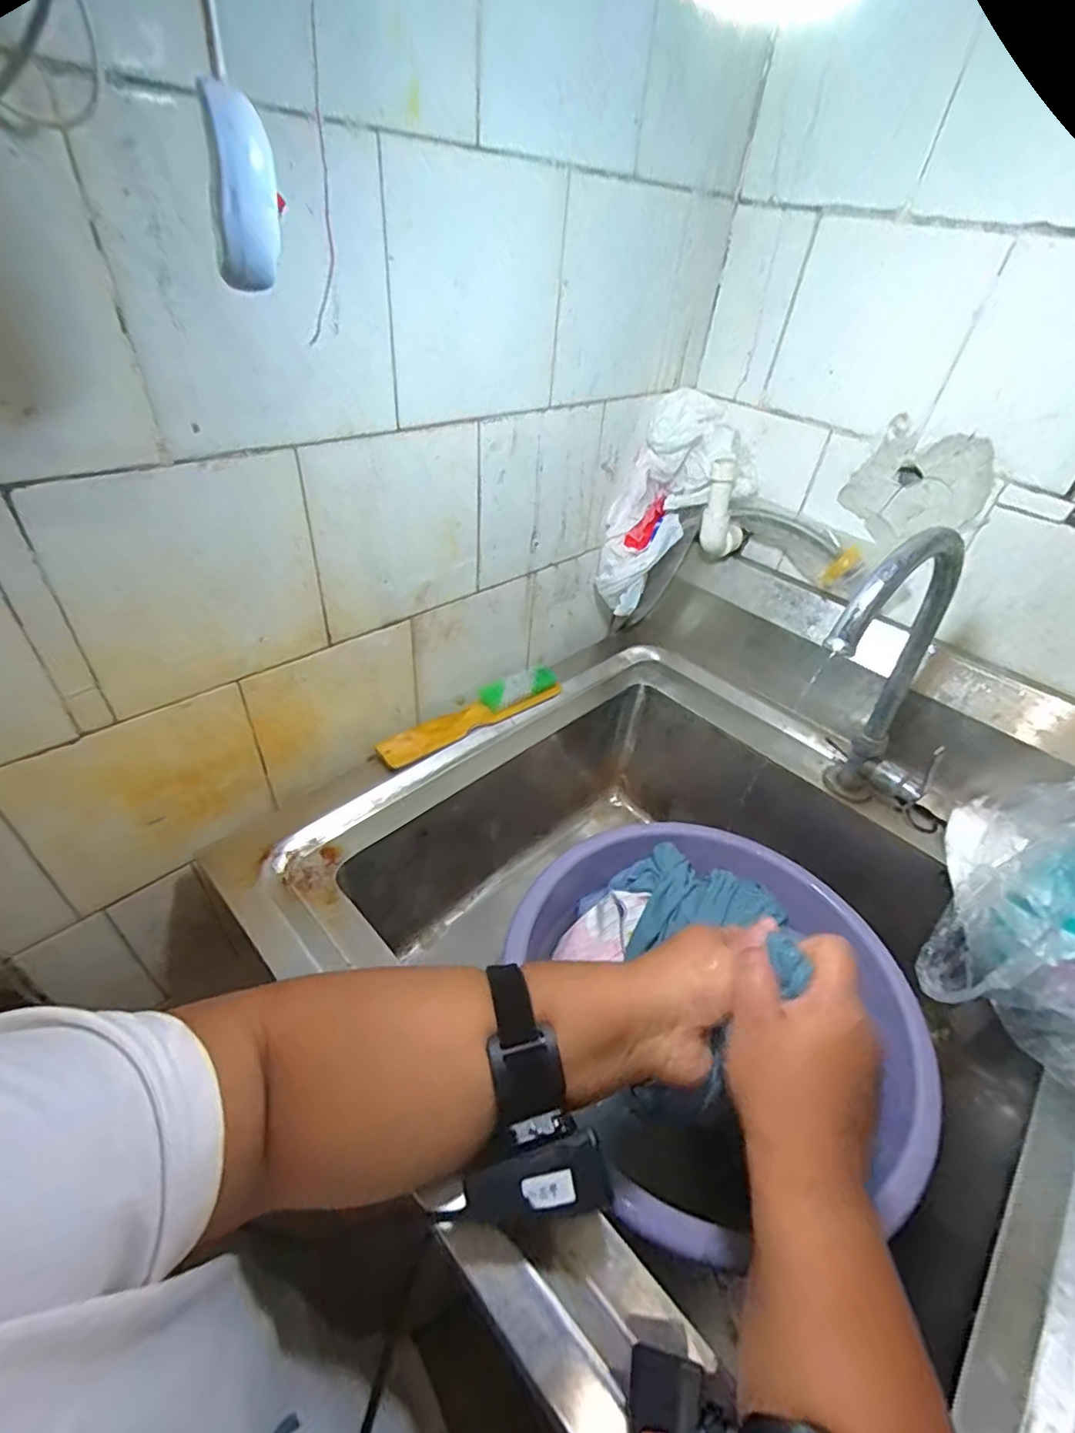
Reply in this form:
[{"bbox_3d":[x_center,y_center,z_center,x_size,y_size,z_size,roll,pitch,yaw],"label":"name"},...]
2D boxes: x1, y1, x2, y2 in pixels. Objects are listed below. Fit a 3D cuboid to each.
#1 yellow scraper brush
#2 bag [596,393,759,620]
[{"bbox_3d":[-0.063,-0.002,0.575,0.202,0.035,0.037,-27,50,-33],"label":"yellow scraper brush"},{"bbox_3d":[0.135,-0.213,0.616,0.107,0.222,0.084,6,32,-43],"label":"bag"}]

